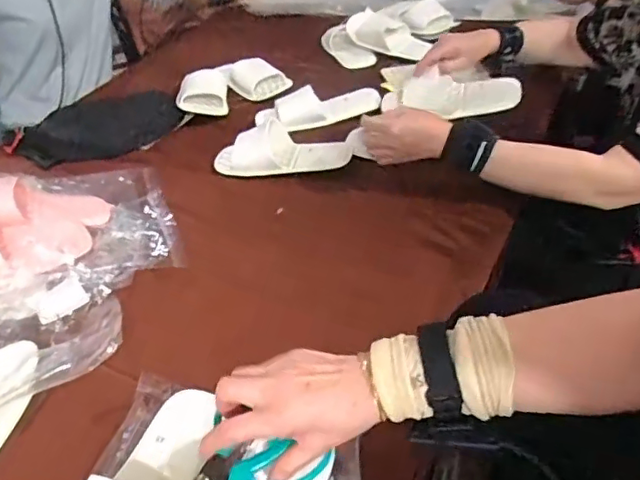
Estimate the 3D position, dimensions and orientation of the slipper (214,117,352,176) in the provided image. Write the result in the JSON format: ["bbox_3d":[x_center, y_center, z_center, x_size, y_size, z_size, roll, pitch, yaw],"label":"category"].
[{"bbox_3d":[-0.065,-0.157,0.936,0.225,0.050,0.092,1,40,9],"label":"slipper"}]

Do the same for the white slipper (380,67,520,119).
[{"bbox_3d":[0.226,-0.254,0.974,0.228,0.042,0.076,7,41,16],"label":"white slipper"}]

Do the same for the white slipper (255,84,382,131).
[{"bbox_3d":[-0.005,-0.257,1.053,0.229,0.051,0.090,-12,39,-7],"label":"white slipper"}]

